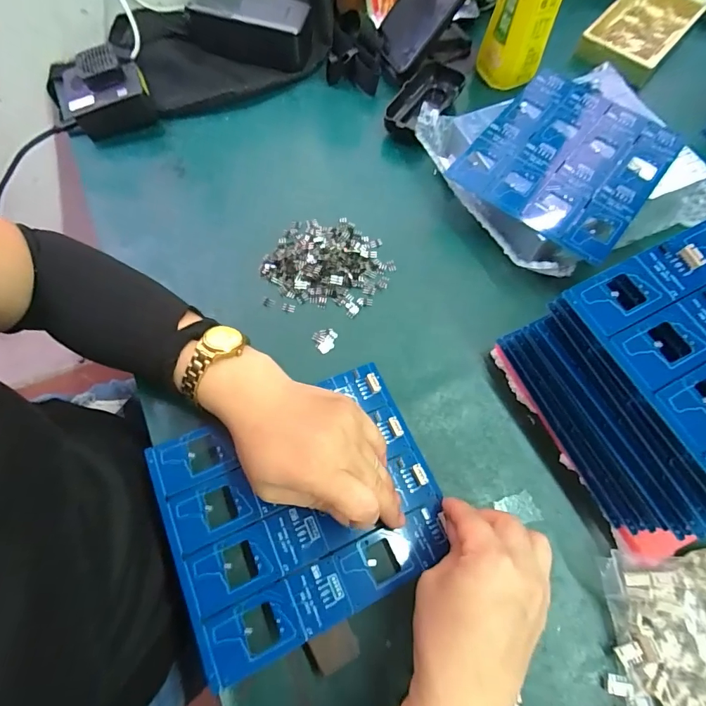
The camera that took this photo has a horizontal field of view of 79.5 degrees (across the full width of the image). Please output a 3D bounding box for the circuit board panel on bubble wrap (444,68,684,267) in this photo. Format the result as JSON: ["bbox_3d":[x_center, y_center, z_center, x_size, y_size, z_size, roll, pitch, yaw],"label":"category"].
[{"bbox_3d":[0.206,-0.187,0.406,0.157,0.011,0.180,36,72,13],"label":"circuit board panel on bubble wrap"}]

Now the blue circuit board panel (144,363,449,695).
[{"bbox_3d":[-0.033,0.108,0.308,0.186,0.007,0.159,-20,68,-18],"label":"blue circuit board panel"}]

